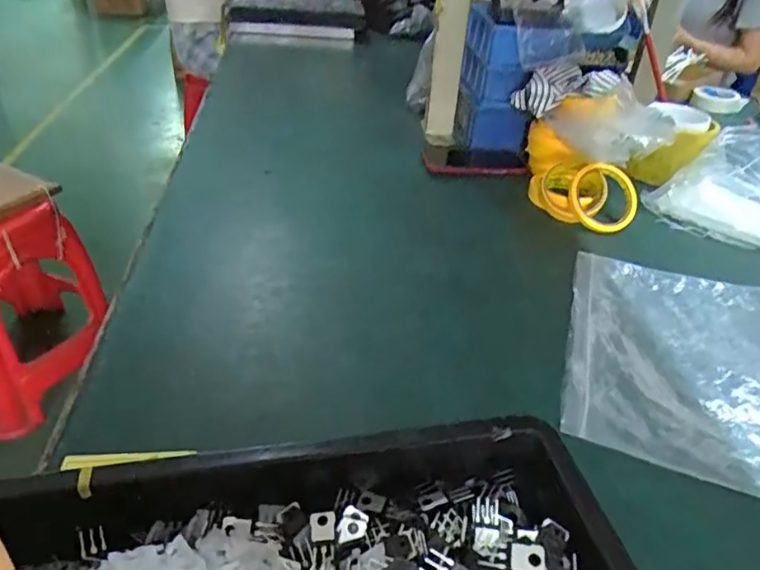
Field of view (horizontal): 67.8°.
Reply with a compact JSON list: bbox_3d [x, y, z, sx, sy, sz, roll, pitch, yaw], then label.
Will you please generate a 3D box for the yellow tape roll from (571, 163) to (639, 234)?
[{"bbox_3d":[0.309,-0.124,0.774,0.093,0.019,0.105,39,72,10],"label":"yellow tape roll"}]

